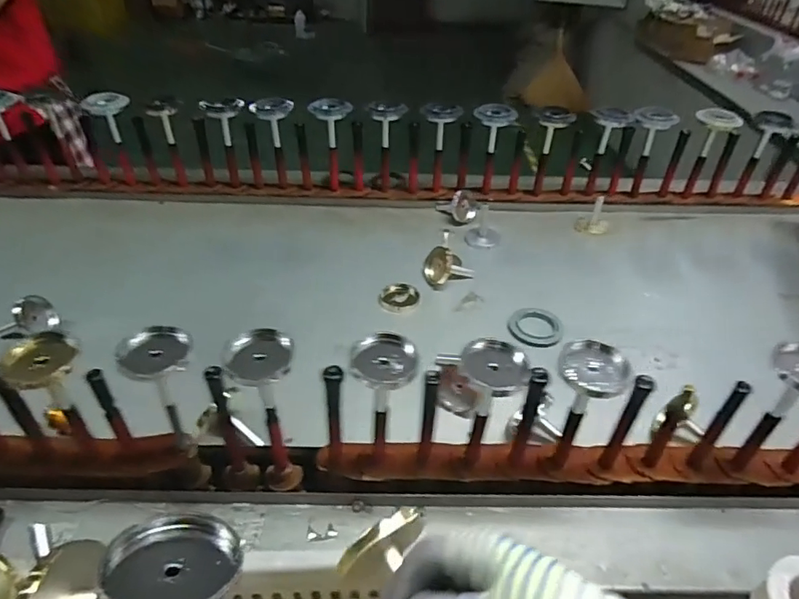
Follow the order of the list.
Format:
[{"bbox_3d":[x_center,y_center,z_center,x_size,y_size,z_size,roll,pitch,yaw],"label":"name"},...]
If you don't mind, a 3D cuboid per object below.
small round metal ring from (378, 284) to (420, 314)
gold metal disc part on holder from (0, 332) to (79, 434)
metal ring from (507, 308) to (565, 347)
[{"bbox_3d":[-0.001,-0.002,0.851,0.064,0.016,0.058,9,41,7],"label":"small round metal ring"},{"bbox_3d":[-0.342,0.095,0.527,0.065,0.115,0.063,-32,52,-33],"label":"gold metal disc part on holder"},{"bbox_3d":[0.211,0.042,0.808,0.085,0.012,0.074,18,55,15],"label":"metal ring"}]

